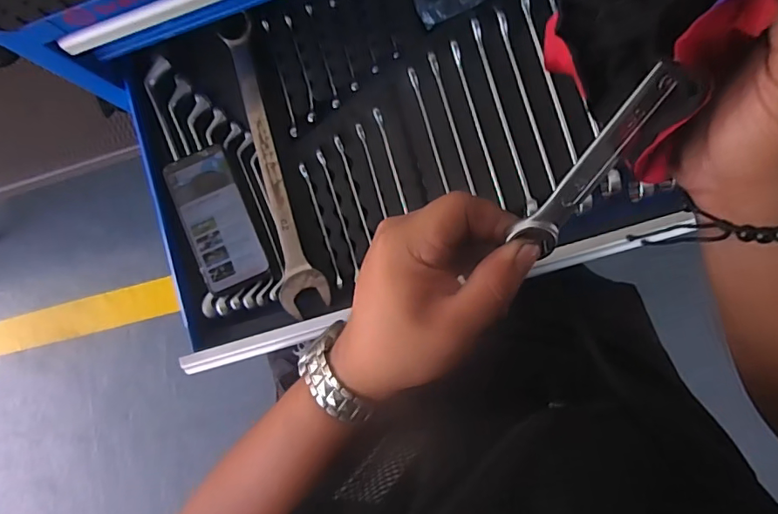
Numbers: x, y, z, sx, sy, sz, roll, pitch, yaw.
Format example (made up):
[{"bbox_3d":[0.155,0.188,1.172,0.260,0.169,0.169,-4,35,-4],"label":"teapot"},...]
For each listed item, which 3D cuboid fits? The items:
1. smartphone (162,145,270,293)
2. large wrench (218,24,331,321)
[{"bbox_3d":[-0.197,-0.045,0.561,0.075,0.015,0.160,-21,84,6],"label":"smartphone"},{"bbox_3d":[-0.133,-0.105,0.556,0.050,0.026,0.344,-14,90,1],"label":"large wrench"}]

